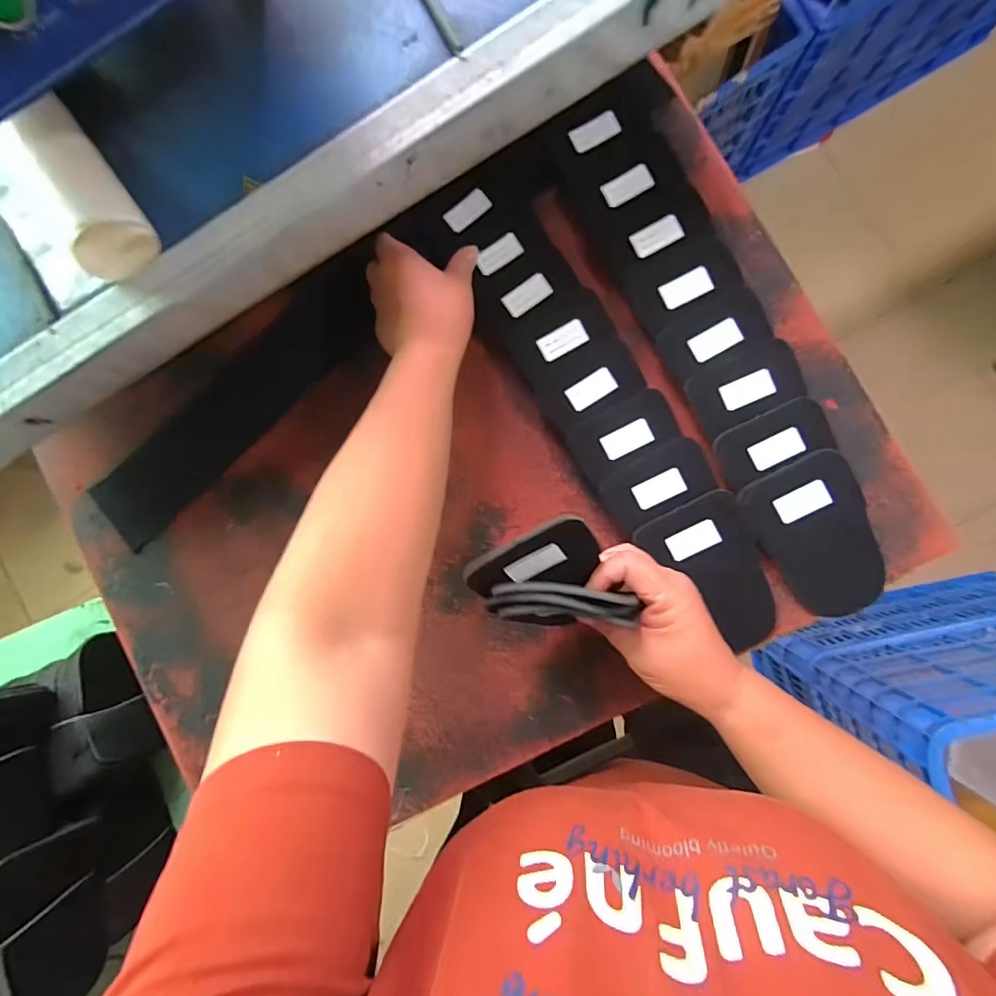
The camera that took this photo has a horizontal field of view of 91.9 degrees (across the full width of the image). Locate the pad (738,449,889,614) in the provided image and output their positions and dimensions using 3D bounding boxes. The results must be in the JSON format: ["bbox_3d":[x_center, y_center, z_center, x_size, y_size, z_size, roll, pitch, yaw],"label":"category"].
[{"bbox_3d":[0.261,0.034,0.390,0.085,0.009,0.129,-26,87,5],"label":"pad"}]

